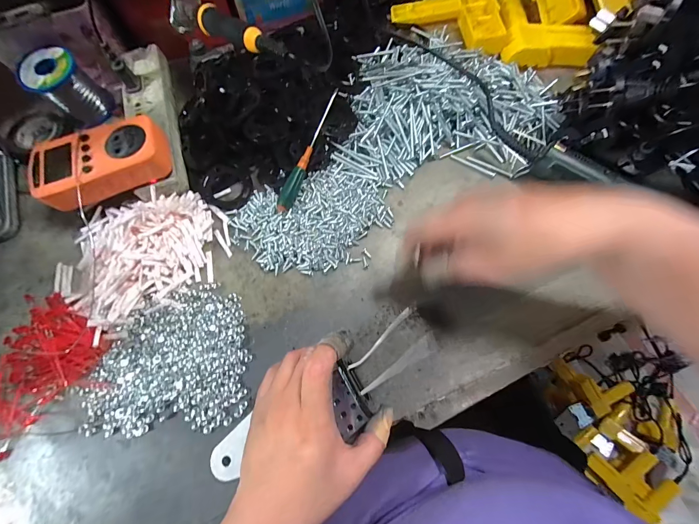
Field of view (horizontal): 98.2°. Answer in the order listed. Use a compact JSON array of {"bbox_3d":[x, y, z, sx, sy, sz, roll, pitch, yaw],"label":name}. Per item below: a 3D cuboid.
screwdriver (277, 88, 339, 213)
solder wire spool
[{"bbox_3d":[-0.044,-0.123,0.338,0.015,0.015,0.147,23,86,7],"label":"screwdriver"},{"bbox_3d":[-0.350,-0.215,0.378,0.059,0.072,0.061,0,73,0],"label":"solder wire spool"}]

